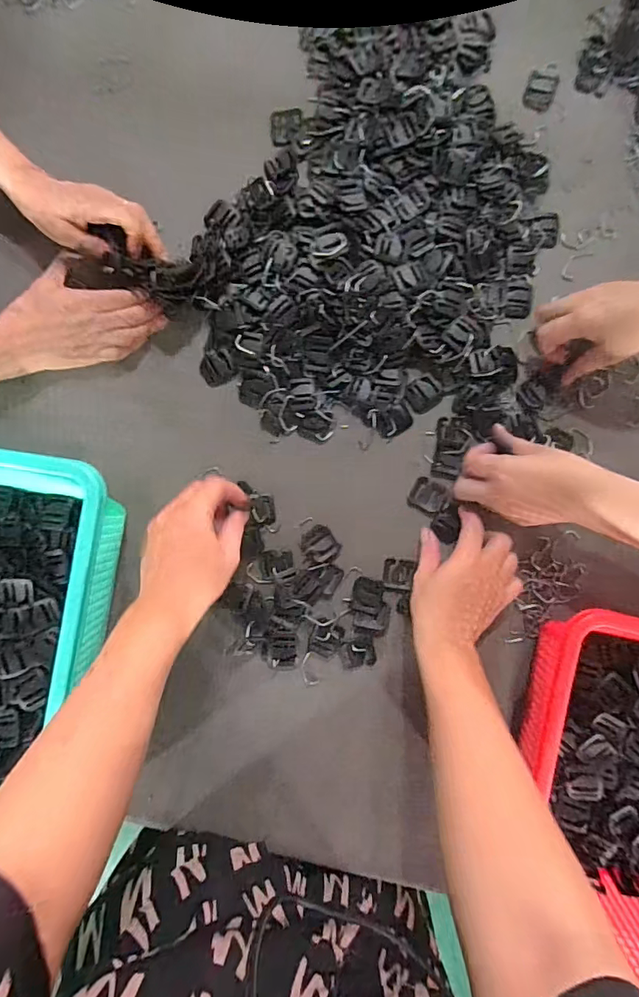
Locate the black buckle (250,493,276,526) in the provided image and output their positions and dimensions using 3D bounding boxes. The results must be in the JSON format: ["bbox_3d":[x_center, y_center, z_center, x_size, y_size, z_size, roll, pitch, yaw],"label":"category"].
[{"bbox_3d":[-0.057,0.011,0.483,0.024,0.013,0.032,-1,87,3],"label":"black buckle"}]

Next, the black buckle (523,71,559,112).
[{"bbox_3d":[0.233,-0.429,0.499,0.031,0.004,0.042,19,88,2],"label":"black buckle"}]

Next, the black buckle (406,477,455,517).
[{"bbox_3d":[0.111,-0.003,0.476,0.038,0.004,0.037,29,89,2],"label":"black buckle"}]

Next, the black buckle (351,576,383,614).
[{"bbox_3d":[0.049,0.097,0.478,0.030,0.004,0.033,6,88,1],"label":"black buckle"}]

